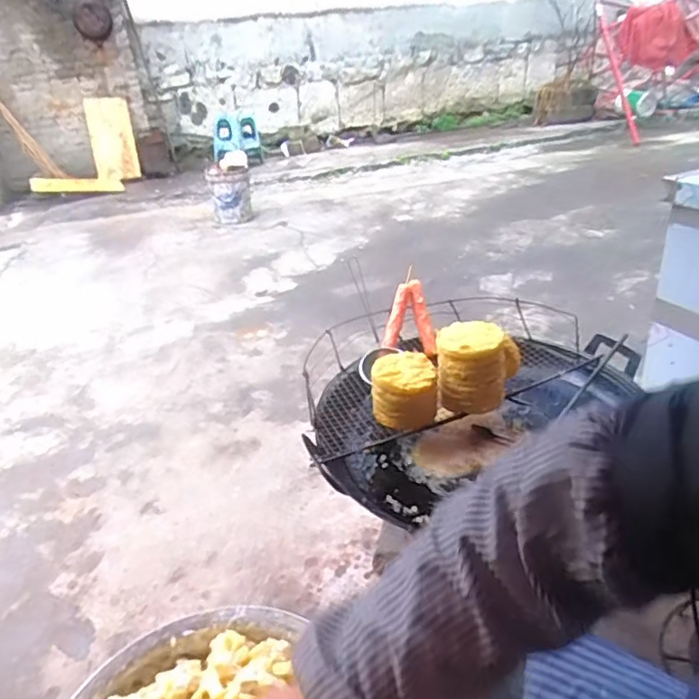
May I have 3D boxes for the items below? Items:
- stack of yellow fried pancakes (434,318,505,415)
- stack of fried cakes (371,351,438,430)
[{"bbox_3d":[0.202,0.029,0.960,0.111,0.118,0.100,1,27,10],"label":"stack of yellow fried pancakes"},{"bbox_3d":[0.092,0.068,0.945,0.109,0.085,0.101,-2,27,5],"label":"stack of fried cakes"}]

